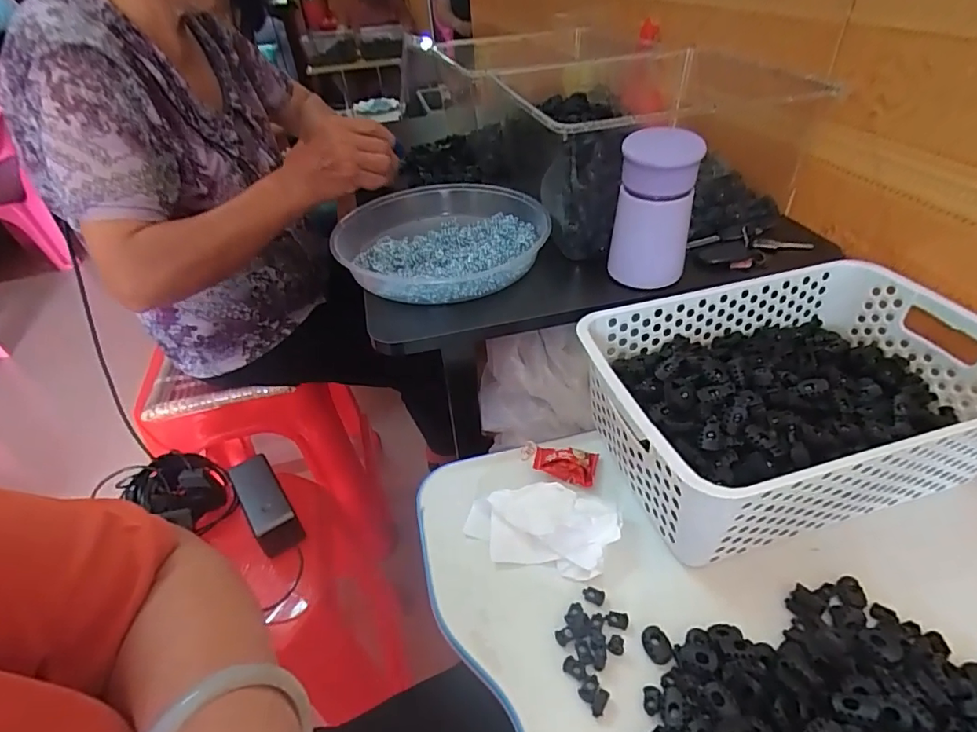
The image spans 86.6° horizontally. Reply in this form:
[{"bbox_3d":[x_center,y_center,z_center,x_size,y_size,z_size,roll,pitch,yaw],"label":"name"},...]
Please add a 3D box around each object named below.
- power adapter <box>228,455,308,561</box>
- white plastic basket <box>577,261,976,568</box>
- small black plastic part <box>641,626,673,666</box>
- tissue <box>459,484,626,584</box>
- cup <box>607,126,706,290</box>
[{"bbox_3d":[-0.273,0.166,0.633,0.047,0.034,0.136,-28,44,-25],"label":"power adapter"},{"bbox_3d":[0.245,0.025,0.430,0.304,0.107,0.201,-13,40,-9],"label":"white plastic basket"},{"bbox_3d":[0.110,0.182,0.338,0.017,0.004,0.022,-7,39,-2],"label":"small black plastic part"},{"bbox_3d":[0.041,0.120,0.405,0.115,0.029,0.067,7,41,15],"label":"tissue"},{"bbox_3d":[0.157,-0.148,0.497,0.059,0.131,0.066,-27,44,-24],"label":"cup"}]

